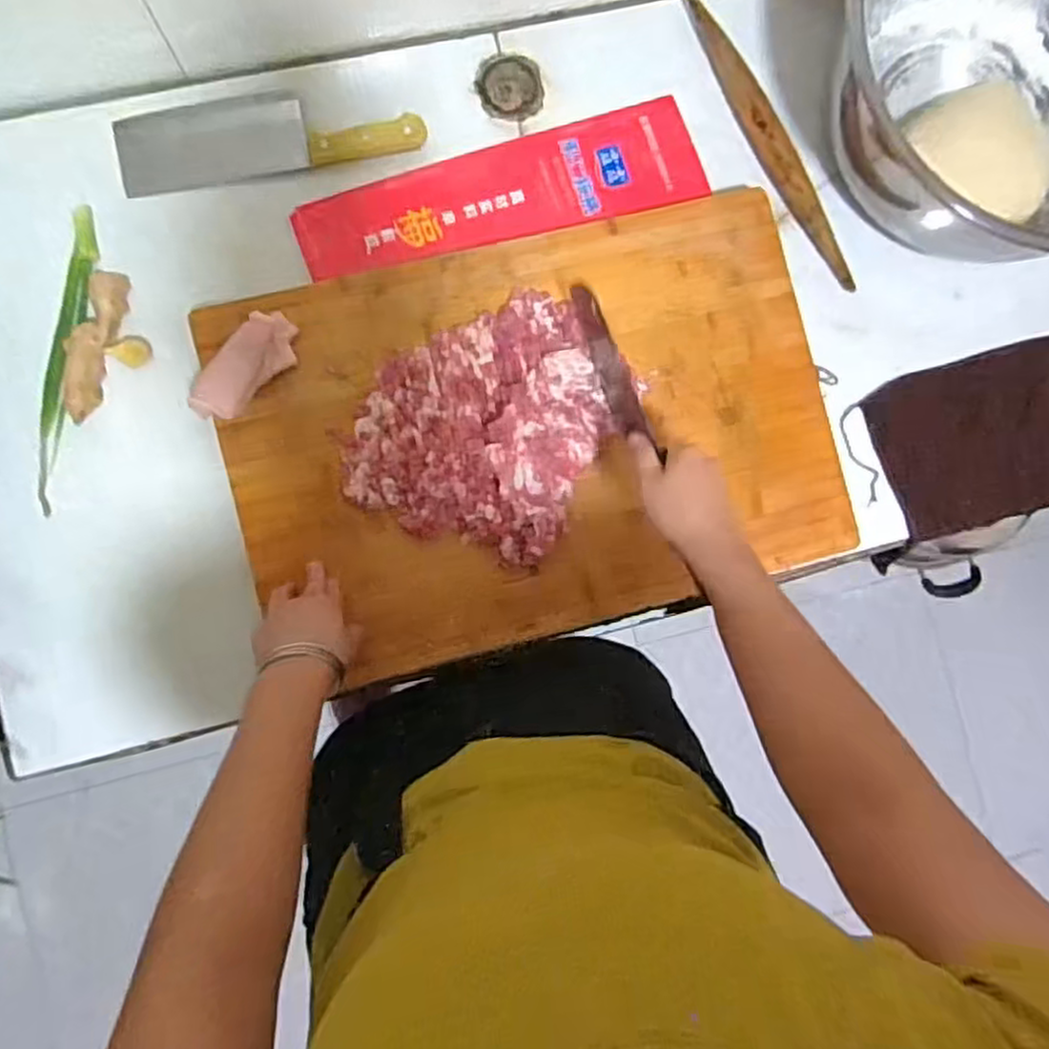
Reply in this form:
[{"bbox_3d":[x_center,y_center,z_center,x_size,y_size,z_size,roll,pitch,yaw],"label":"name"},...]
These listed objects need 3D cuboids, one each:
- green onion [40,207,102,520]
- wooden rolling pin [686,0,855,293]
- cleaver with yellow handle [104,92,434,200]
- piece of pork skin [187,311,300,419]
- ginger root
[{"bbox_3d":[-0.423,-0.154,0.663,0.028,0.012,0.279,9,86,-5],"label":"green onion"},{"bbox_3d":[0.250,-0.387,0.742,0.033,0.028,0.326,-27,89,-6],"label":"wooden rolling pin"},{"bbox_3d":[-0.244,-0.376,0.694,0.281,0.017,0.080,-12,88,-6],"label":"cleaver with yellow handle"},{"bbox_3d":[-0.250,-0.140,0.651,0.049,0.014,0.114,42,84,-2],"label":"piece of pork skin"},{"bbox_3d":[-0.381,-0.161,0.662,0.061,0.023,0.138,13,85,-4],"label":"ginger root"}]

